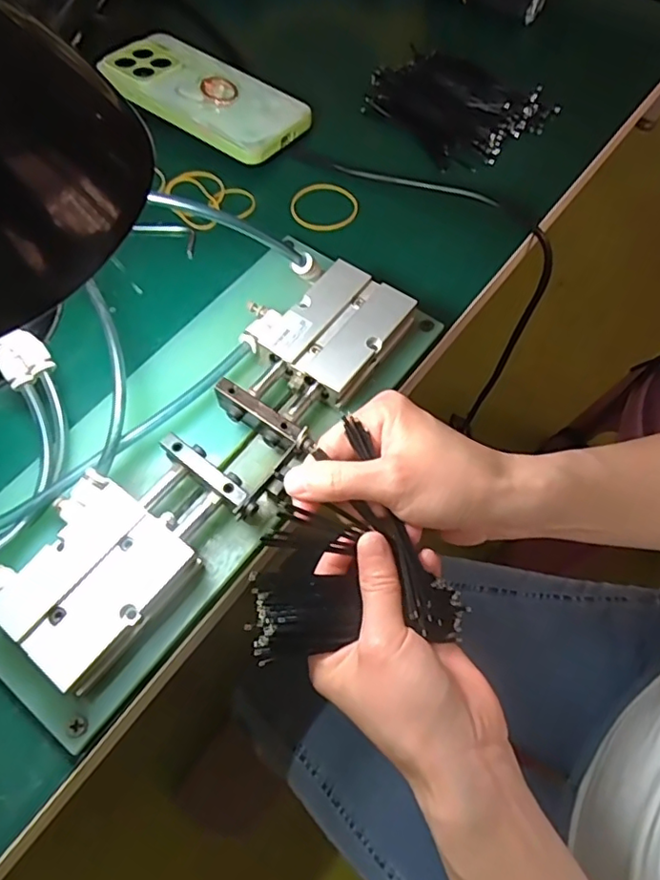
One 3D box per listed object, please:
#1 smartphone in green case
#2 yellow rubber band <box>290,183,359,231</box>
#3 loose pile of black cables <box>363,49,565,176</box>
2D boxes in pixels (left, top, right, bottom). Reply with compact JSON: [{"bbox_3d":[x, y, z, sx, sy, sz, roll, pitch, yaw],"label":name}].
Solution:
[{"bbox_3d":[-0.092,-0.256,0.422,0.150,0.016,0.079,32,67,13],"label":"smartphone in green case"},{"bbox_3d":[-0.003,-0.160,0.396,0.045,0.007,0.038,17,65,7],"label":"yellow rubber band"},{"bbox_3d":[0.091,-0.251,0.428,0.116,0.014,0.105,37,69,16],"label":"loose pile of black cables"}]

